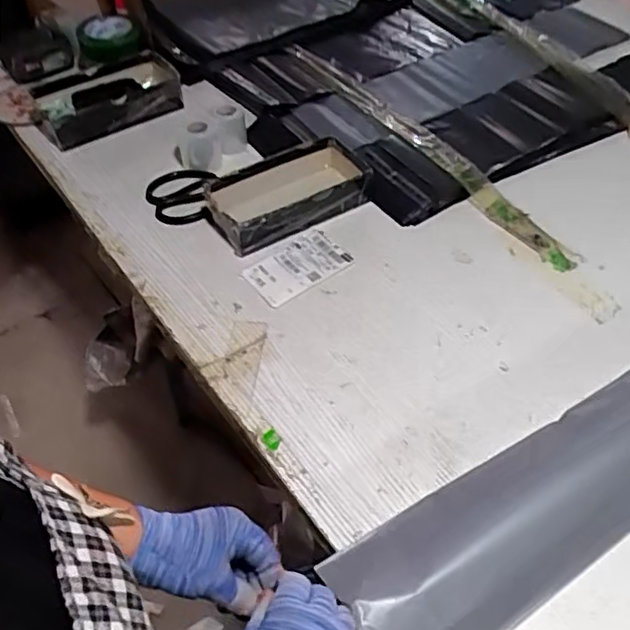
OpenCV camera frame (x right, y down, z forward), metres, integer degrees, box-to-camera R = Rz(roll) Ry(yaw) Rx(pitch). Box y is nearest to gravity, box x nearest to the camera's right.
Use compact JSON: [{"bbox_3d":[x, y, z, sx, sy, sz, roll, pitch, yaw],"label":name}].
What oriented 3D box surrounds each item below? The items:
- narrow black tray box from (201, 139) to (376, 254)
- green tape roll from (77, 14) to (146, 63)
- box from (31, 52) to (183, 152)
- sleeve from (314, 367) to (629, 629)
[{"bbox_3d":[-0.037,-0.169,0.855,0.217,0.062,0.123,-26,53,-19],"label":"narrow black tray box"},{"bbox_3d":[-0.354,-0.479,1.055,0.102,0.044,0.096,0,48,0],"label":"green tape roll"},{"bbox_3d":[-0.336,-0.354,0.997,0.219,0.055,0.131,-29,54,-23],"label":"box"},{"bbox_3d":[0.304,0.114,0.576,0.637,0.051,0.121,-25,53,-20],"label":"sleeve"}]

